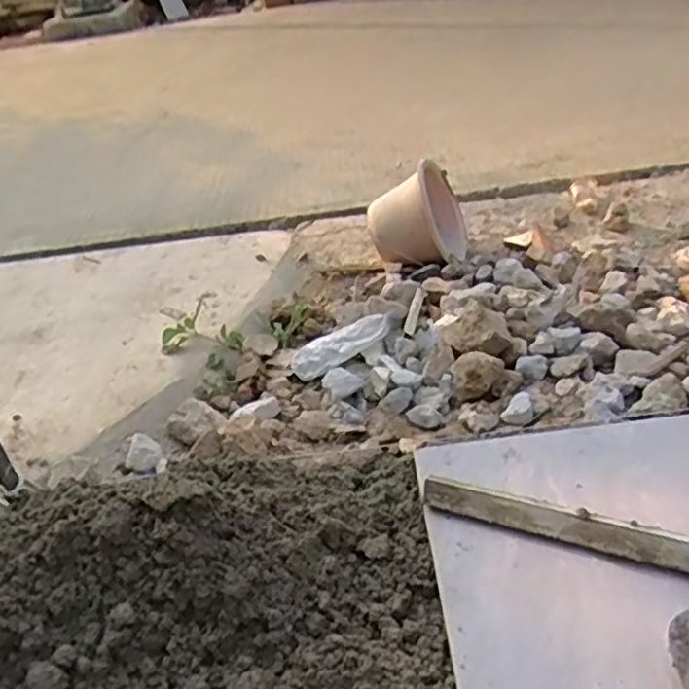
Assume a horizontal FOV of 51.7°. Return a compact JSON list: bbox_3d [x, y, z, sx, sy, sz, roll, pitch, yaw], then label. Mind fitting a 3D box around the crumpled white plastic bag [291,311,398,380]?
[{"bbox_3d":[0.000,-0.001,1.367,0.224,0.041,0.076,-28,29,10],"label":"crumpled white plastic bag"}]

